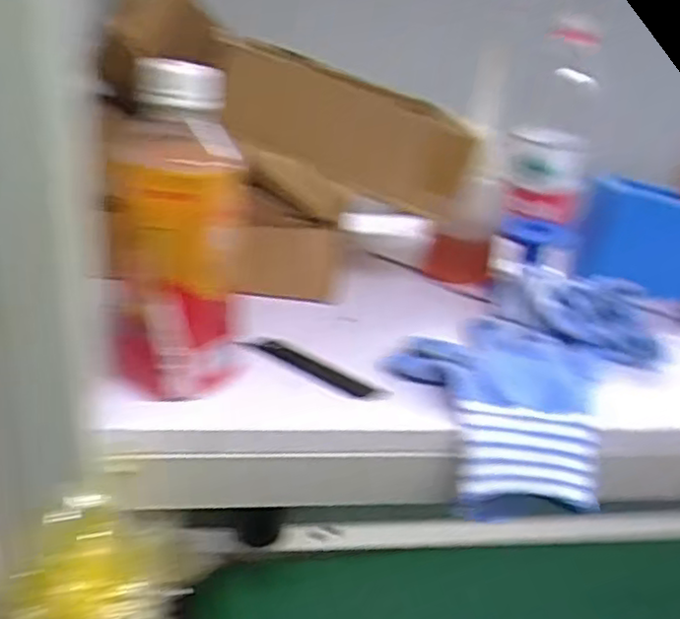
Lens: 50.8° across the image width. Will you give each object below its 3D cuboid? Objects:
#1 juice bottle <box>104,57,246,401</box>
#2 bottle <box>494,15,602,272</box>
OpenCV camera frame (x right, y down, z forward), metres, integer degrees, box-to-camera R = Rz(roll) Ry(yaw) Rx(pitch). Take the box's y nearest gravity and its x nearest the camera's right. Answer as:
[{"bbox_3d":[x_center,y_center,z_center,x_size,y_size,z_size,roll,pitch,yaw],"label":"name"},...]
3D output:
[{"bbox_3d":[-0.090,-0.042,0.400,0.070,0.174,0.057,0,26,-11],"label":"juice bottle"},{"bbox_3d":[0.181,-0.134,0.616,0.074,0.210,0.087,14,27,16],"label":"bottle"}]

